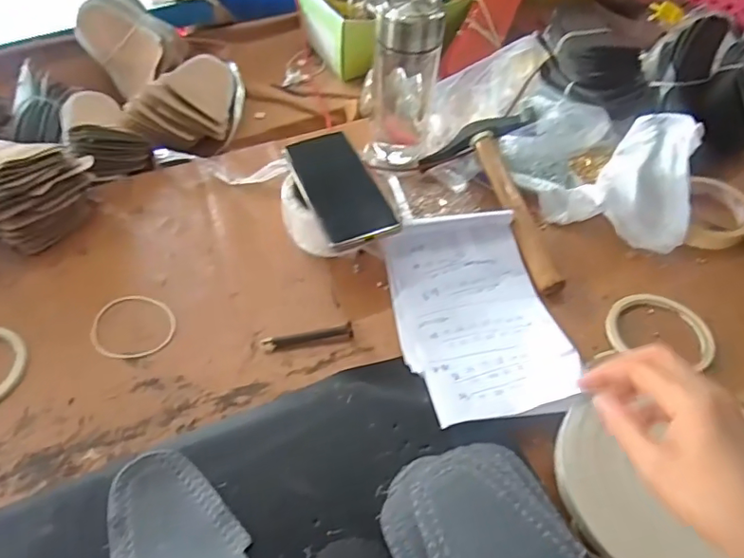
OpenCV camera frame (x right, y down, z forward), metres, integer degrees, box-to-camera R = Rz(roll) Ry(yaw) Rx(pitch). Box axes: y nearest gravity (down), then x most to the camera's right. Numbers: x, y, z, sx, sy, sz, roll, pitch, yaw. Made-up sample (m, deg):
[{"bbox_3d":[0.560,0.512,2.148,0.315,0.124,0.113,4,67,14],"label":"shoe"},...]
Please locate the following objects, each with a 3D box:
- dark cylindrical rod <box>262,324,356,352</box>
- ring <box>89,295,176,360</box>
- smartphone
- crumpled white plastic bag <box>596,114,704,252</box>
[{"bbox_3d":[-0.061,0.056,0.505,0.086,0.010,0.011,-9,52,-5],"label":"dark cylindrical rod"},{"bbox_3d":[-0.232,0.046,0.519,0.082,0.004,0.070,14,54,13],"label":"ring"},{"bbox_3d":[-0.036,-0.097,0.550,0.070,0.014,0.163,-19,53,-14],"label":"smartphone"},{"bbox_3d":[0.293,-0.101,0.561,0.096,0.094,0.120,25,57,20],"label":"crumpled white plastic bag"}]

